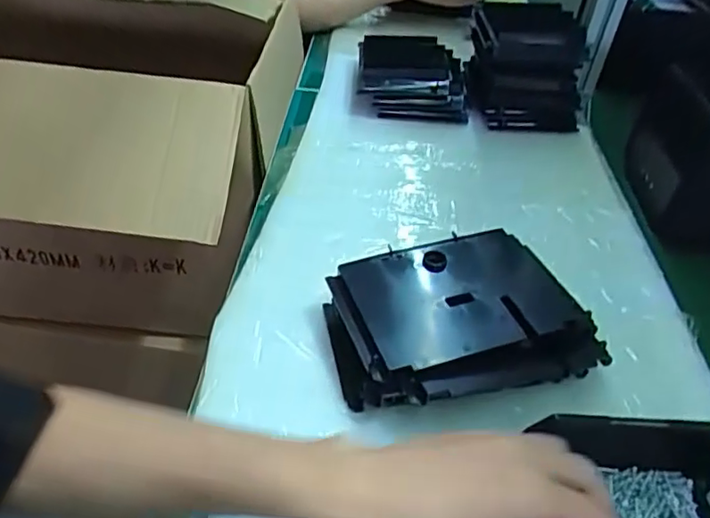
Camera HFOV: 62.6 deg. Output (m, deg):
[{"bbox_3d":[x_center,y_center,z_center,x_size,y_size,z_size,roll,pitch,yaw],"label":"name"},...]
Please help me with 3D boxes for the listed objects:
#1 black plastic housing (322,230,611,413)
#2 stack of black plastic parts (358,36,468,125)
[{"bbox_3d":[0.085,0.051,0.494,0.214,0.056,0.144,-11,43,-15],"label":"black plastic housing"},{"bbox_3d":[0.081,-0.269,0.859,0.152,0.061,0.177,1,41,-1],"label":"stack of black plastic parts"}]

